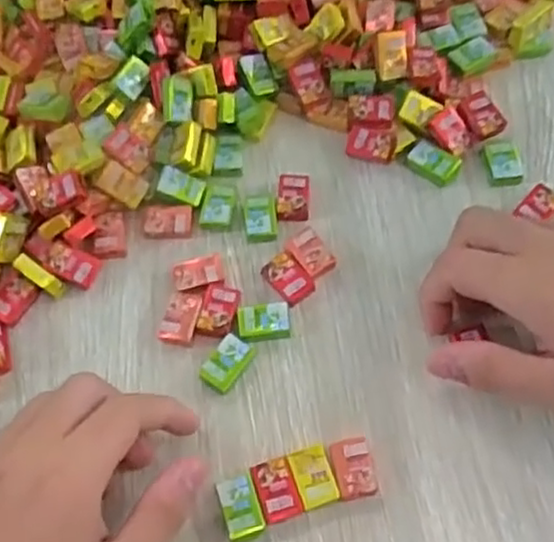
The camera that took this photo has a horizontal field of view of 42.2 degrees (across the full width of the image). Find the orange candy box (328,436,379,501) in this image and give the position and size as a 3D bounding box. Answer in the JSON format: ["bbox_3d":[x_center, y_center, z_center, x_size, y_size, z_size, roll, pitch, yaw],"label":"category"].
[{"bbox_3d":[0.035,0.090,0.327,0.019,0.008,0.026,-11,62,-3],"label":"orange candy box"}]

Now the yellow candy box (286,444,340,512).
[{"bbox_3d":[0.017,0.094,0.326,0.017,0.008,0.026,-17,62,-6],"label":"yellow candy box"}]

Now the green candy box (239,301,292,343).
[{"bbox_3d":[-0.007,0.026,0.363,0.026,0.008,0.017,-7,62,0],"label":"green candy box"}]

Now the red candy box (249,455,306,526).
[{"bbox_3d":[0.000,0.100,0.325,0.018,0.008,0.026,-19,62,-7],"label":"red candy box"}]

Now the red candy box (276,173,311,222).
[{"bbox_3d":[0.009,-0.040,0.397,0.017,0.009,0.028,0,62,4],"label":"red candy box"}]

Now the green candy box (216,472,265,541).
[{"bbox_3d":[-0.016,0.106,0.323,0.017,0.009,0.026,-19,62,-7],"label":"green candy box"}]

